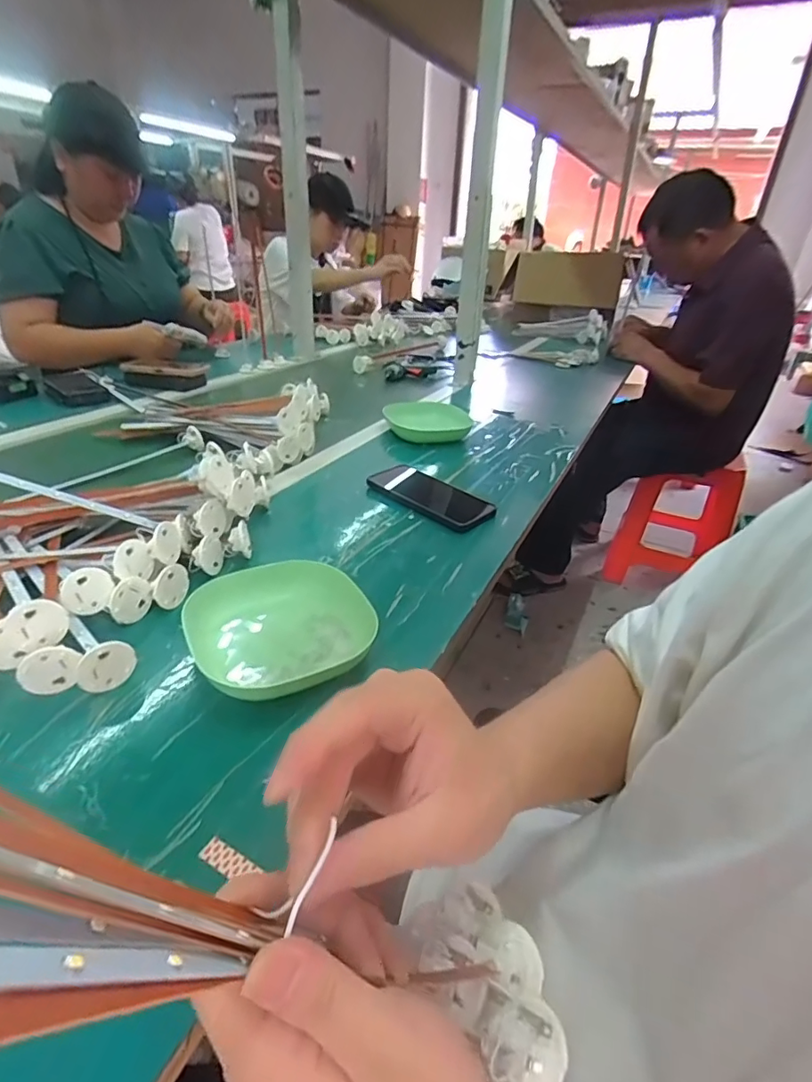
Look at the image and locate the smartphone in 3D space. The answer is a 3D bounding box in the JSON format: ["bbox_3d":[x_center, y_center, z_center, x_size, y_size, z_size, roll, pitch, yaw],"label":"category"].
[{"bbox_3d":[0.034,-0.058,0.665,0.160,0.013,0.081,27,42,30],"label":"smartphone"}]

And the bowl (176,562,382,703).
[{"bbox_3d":[-0.100,0.068,0.428,0.139,0.028,0.133,-14,34,-26],"label":"bowl"}]

